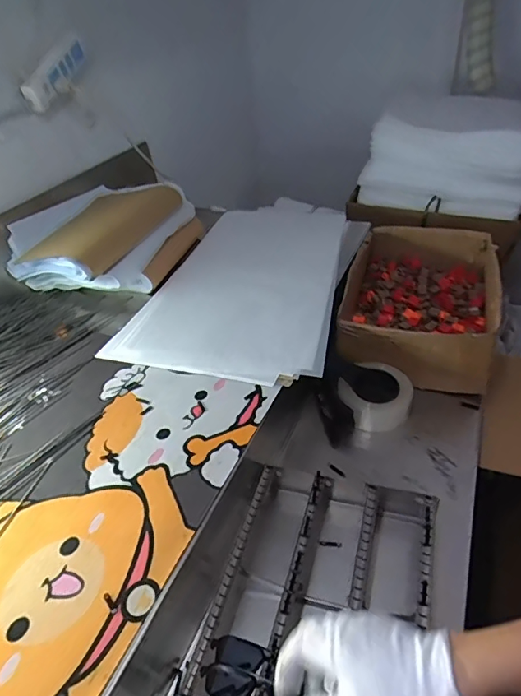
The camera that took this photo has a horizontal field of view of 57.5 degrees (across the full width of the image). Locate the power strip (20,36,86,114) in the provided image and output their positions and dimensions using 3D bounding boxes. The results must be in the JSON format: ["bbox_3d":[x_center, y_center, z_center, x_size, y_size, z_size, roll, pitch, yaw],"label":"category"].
[{"bbox_3d":[-0.412,-0.557,0.965,0.030,0.053,0.174,15,67,25],"label":"power strip"}]

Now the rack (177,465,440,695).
[{"bbox_3d":[0.077,0.300,0.592,0.251,0.071,0.341,8,39,17],"label":"rack"}]

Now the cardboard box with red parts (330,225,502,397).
[{"bbox_3d":[0.331,-0.117,0.994,0.286,0.122,0.418,9,40,18],"label":"cardboard box with red parts"}]

